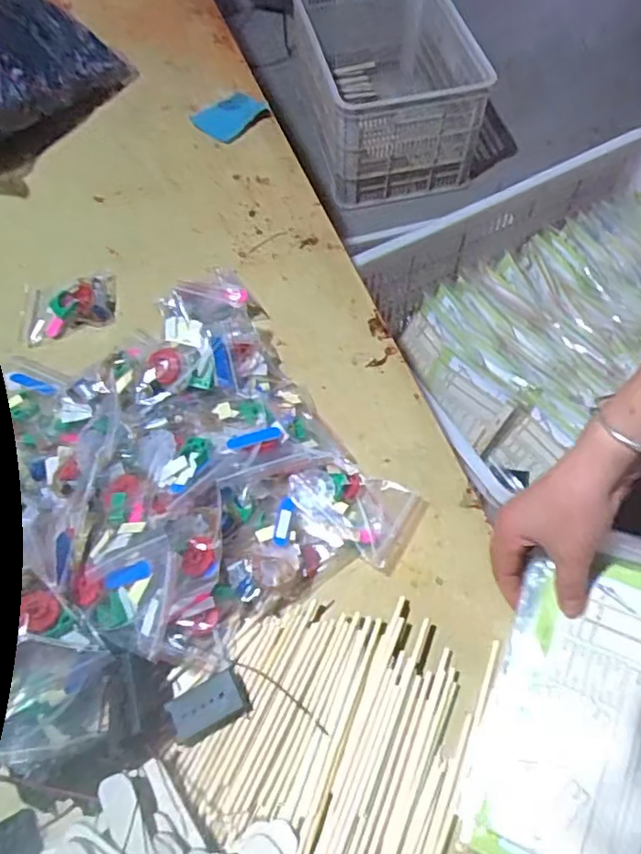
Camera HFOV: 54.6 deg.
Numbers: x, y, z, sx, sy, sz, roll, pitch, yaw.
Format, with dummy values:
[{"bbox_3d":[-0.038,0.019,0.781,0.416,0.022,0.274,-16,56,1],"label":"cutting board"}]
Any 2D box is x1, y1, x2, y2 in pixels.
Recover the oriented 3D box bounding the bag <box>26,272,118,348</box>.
[{"bbox_3d":[-0.274,-0.137,0.671,0.098,0.023,0.069,-14,62,-6],"label":"bag"}]

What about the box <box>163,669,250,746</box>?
[{"bbox_3d":[-0.087,0.216,0.478,0.057,0.014,0.037,-28,65,-13],"label":"box"}]

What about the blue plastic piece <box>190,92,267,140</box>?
[{"bbox_3d":[-0.126,-0.421,0.836,0.071,0.017,0.083,40,69,20],"label":"blue plastic piece"}]

